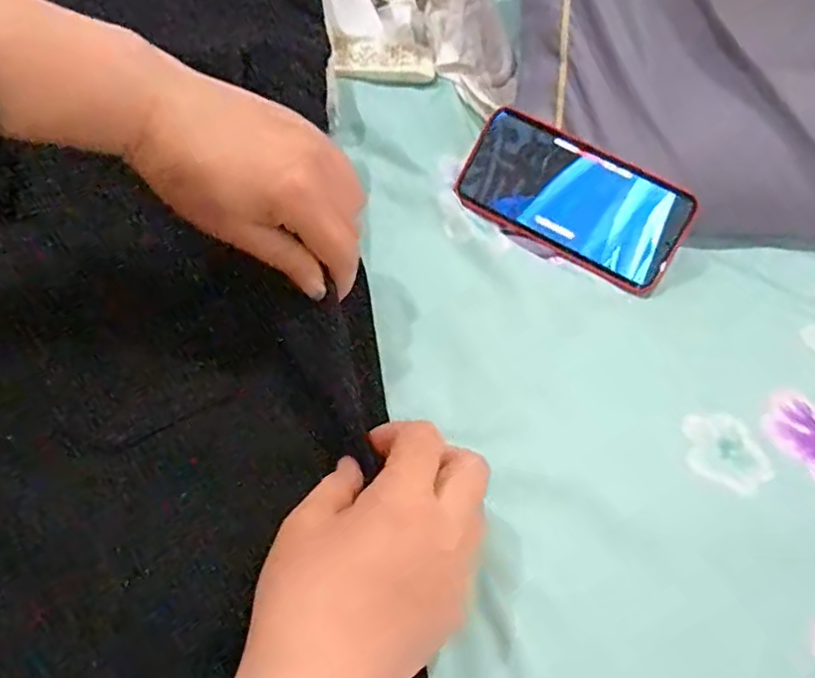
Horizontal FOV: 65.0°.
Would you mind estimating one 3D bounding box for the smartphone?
[{"bbox_3d":[0.118,-0.101,0.460,0.159,0.075,0.006,29,10,11],"label":"smartphone"}]

